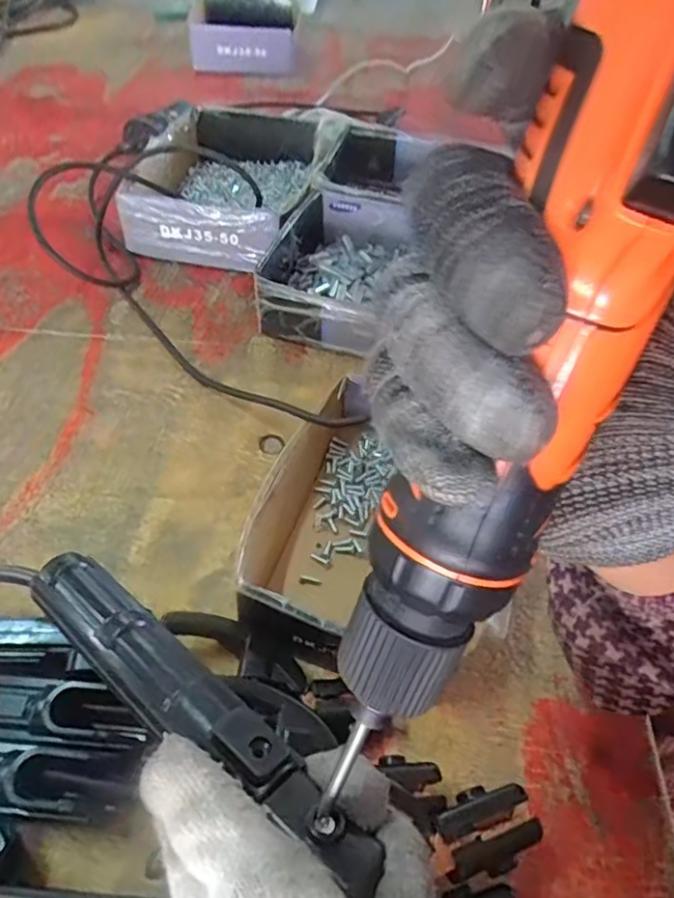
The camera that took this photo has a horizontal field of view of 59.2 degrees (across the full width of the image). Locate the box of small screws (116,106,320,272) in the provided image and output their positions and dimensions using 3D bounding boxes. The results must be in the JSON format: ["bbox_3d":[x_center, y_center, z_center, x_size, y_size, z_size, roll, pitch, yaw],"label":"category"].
[{"bbox_3d":[-0.123,-0.305,0.683,0.183,0.067,0.279,4,47,1],"label":"box of small screws"}]

